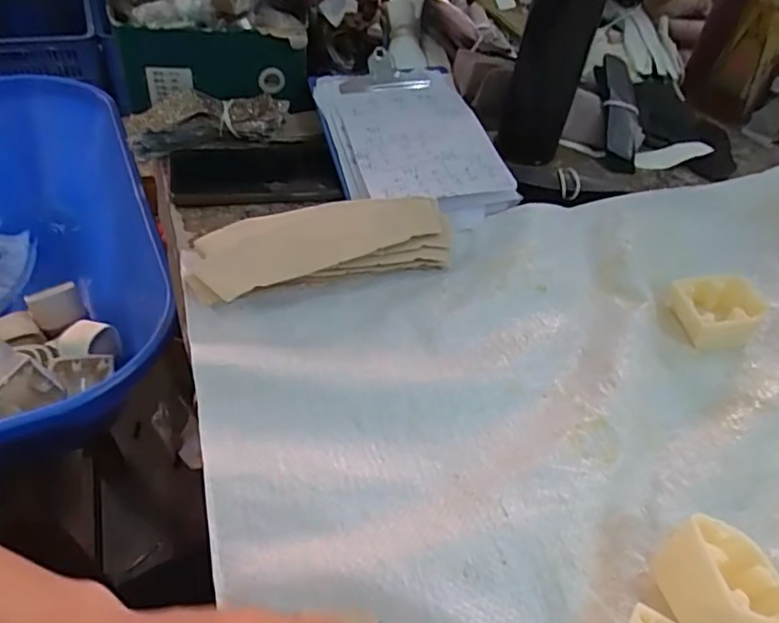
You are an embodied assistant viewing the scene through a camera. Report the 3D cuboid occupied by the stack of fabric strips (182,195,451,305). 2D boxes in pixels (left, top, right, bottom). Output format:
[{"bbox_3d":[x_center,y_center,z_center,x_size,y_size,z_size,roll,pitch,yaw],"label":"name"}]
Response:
[{"bbox_3d":[-0.048,-0.048,0.436,0.194,0.037,0.069,-15,49,-20],"label":"stack of fabric strips"}]

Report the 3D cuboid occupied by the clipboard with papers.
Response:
[{"bbox_3d":[0.016,-0.161,0.541,0.140,0.025,0.216,-11,56,-12],"label":"clipboard with papers"}]

